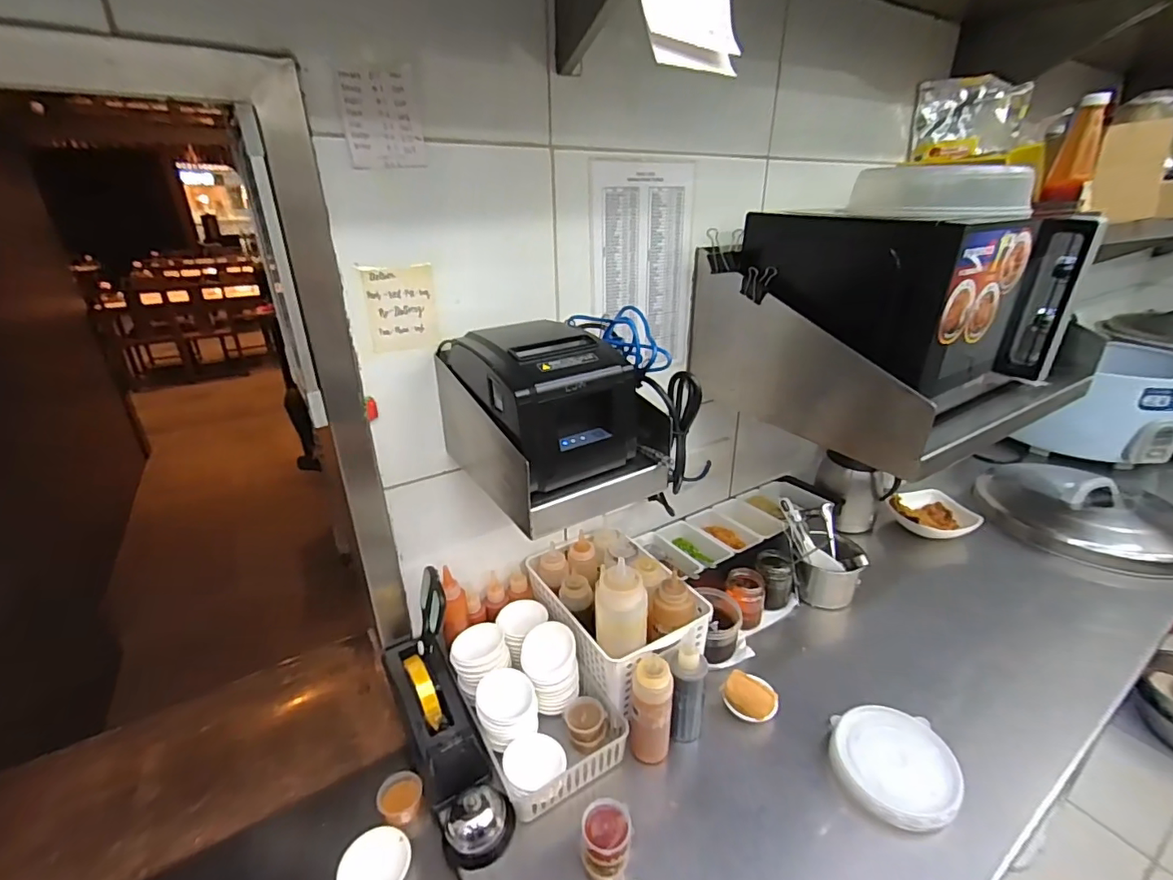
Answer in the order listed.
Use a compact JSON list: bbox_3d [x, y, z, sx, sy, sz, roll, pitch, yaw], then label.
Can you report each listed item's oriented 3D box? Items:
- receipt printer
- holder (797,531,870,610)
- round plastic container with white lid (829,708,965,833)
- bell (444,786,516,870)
[{"bbox_3d":[-0.052,-0.053,0.581,0.135,0.138,0.171,-20,31,-34],"label":"receipt printer"},{"bbox_3d":[0.439,0.238,0.965,0.114,0.106,0.109,3,26,10],"label":"holder"},{"bbox_3d":[0.381,0.402,0.648,0.138,0.034,0.135,-1,25,1],"label":"round plastic container with white lid"},{"bbox_3d":[-0.123,0.445,0.597,0.065,0.042,0.072,20,33,38],"label":"bell"}]

